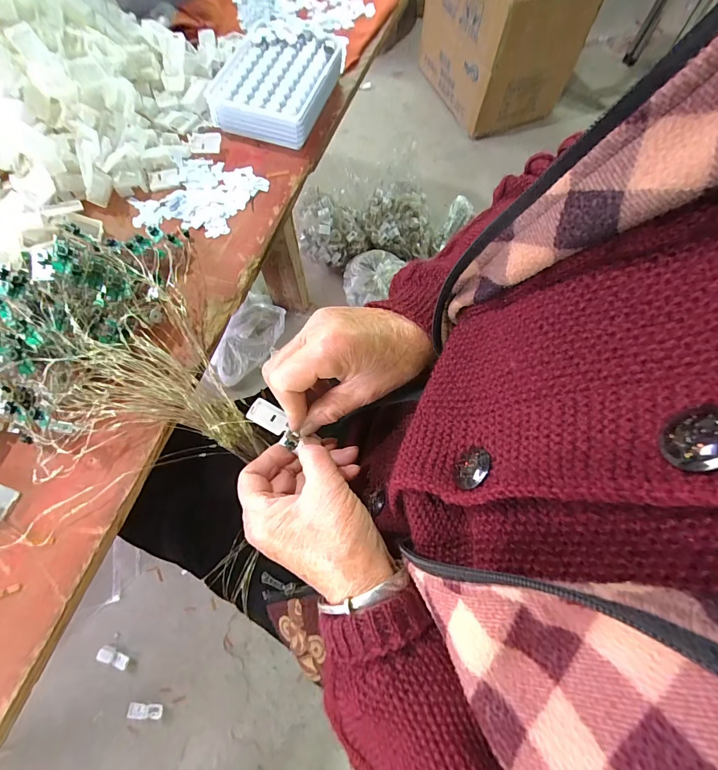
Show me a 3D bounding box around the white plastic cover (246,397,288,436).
[{"bbox_3d":[-0.065,0.022,0.272,0.029,0.004,0.020,28,46,-14],"label":"white plastic cover"}]

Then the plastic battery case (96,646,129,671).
[{"bbox_3d":[-0.432,0.479,0.662,0.054,0.009,0.025,20,69,6],"label":"plastic battery case"}]

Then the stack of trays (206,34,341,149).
[{"bbox_3d":[-0.081,-0.298,0.378,0.106,0.033,0.128,13,70,4],"label":"stack of trays"}]

